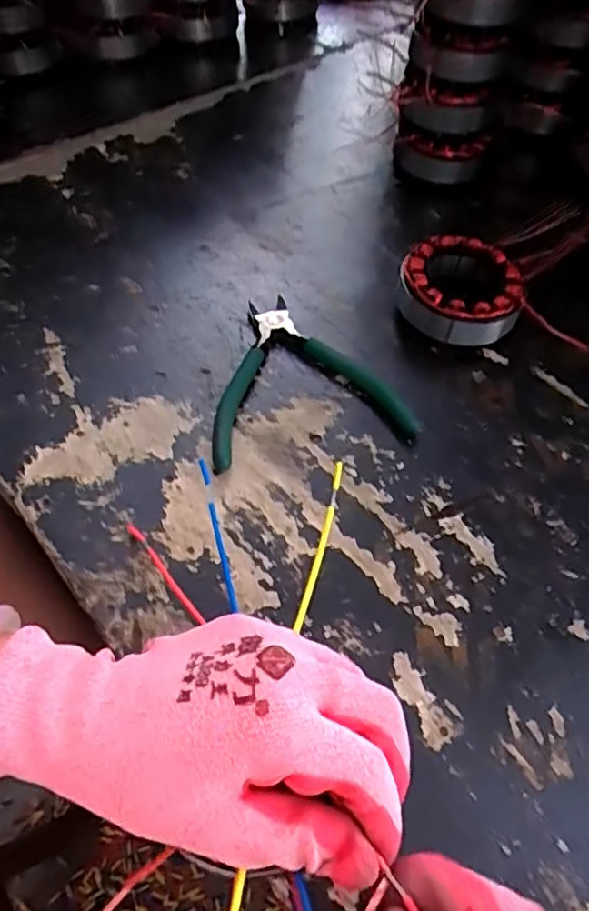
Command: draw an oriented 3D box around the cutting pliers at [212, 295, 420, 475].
[{"bbox_3d":[0.002,-0.059,0.425,0.131,0.012,0.136,-10,56,-9],"label":"cutting pliers"}]

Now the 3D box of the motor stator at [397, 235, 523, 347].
[{"bbox_3d":[0.117,-0.117,0.457,0.082,0.041,0.087,8,55,4],"label":"motor stator"}]

